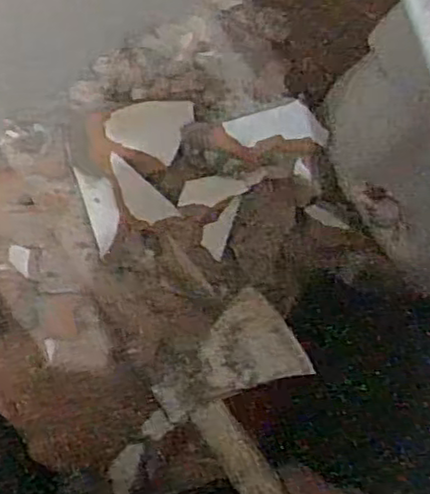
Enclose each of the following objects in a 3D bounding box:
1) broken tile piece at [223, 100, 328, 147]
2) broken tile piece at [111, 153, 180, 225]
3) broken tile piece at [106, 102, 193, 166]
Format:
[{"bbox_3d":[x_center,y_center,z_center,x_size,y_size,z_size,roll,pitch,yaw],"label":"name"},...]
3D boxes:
[{"bbox_3d":[0.064,-0.126,0.723,0.103,0.020,0.040,-2,85,-2],"label":"broken tile piece"},{"bbox_3d":[-0.078,-0.055,0.703,0.035,0.006,0.088,-44,114,-5],"label":"broken tile piece"},{"bbox_3d":[-0.068,-0.129,0.722,0.079,0.009,0.068,22,80,7],"label":"broken tile piece"}]

